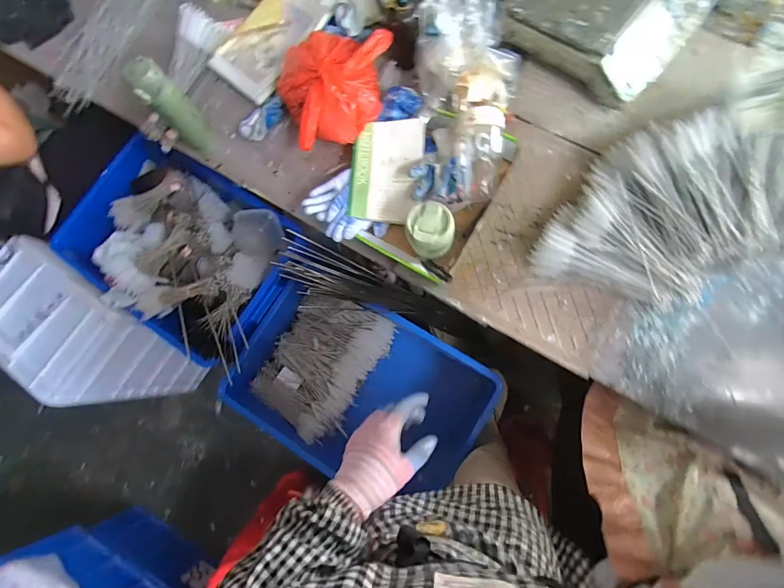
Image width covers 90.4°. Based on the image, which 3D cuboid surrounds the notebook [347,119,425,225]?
[{"bbox_3d":[-0.012,-0.239,0.758,0.136,0.018,0.193,4,91,7],"label":"notebook"}]

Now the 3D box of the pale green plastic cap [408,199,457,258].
[{"bbox_3d":[0.069,-0.110,0.681,0.077,0.084,0.082,-1,82,6],"label":"pale green plastic cap"}]

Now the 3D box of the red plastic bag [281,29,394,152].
[{"bbox_3d":[-0.106,-0.394,0.757,0.226,0.116,0.189,-10,82,5],"label":"red plastic bag"}]

